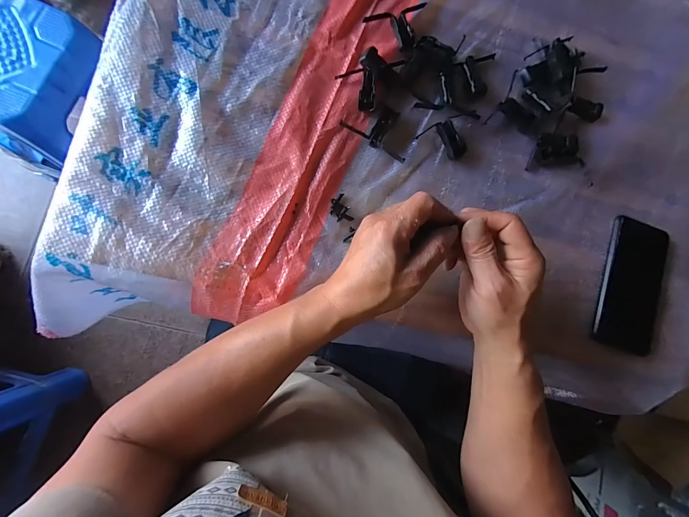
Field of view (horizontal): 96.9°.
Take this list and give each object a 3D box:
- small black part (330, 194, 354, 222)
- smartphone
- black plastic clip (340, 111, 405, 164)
[{"bbox_3d":[-0.005,-0.055,0.338,0.022,0.007,0.032,-16,87,-8],"label":"small black part"},{"bbox_3d":[0.357,0.031,0.376,0.079,0.013,0.163,19,83,-5],"label":"smartphone"},{"bbox_3d":[0.041,-0.149,0.350,0.081,0.015,0.045,29,82,-3],"label":"black plastic clip"}]

